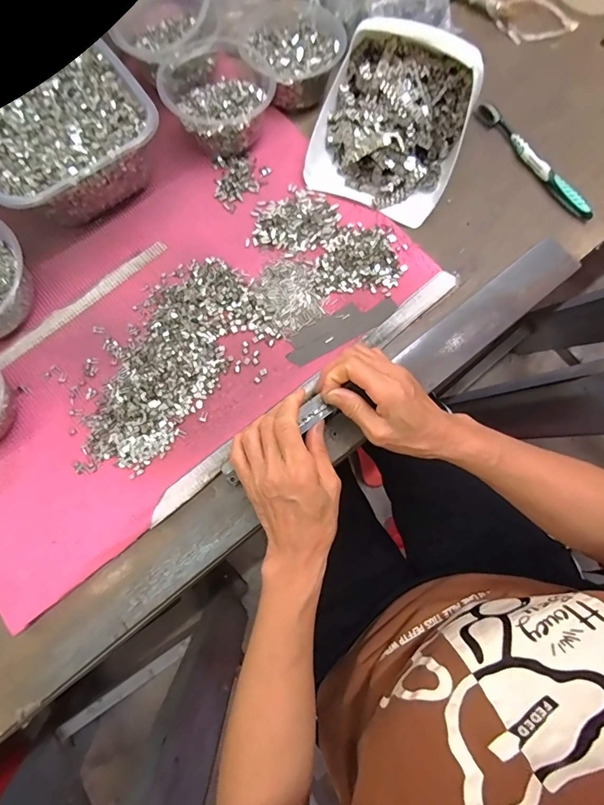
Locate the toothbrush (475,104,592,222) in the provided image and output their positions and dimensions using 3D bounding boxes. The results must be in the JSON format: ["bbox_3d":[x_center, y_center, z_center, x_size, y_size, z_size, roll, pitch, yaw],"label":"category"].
[{"bbox_3d":[0.265,-0.279,0.469,0.015,0.015,0.182,-34,78,-8],"label":"toothbrush"}]

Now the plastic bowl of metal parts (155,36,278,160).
[{"bbox_3d":[-0.097,-0.335,0.452,0.109,0.060,0.119,0,75,0],"label":"plastic bowl of metal parts"}]

